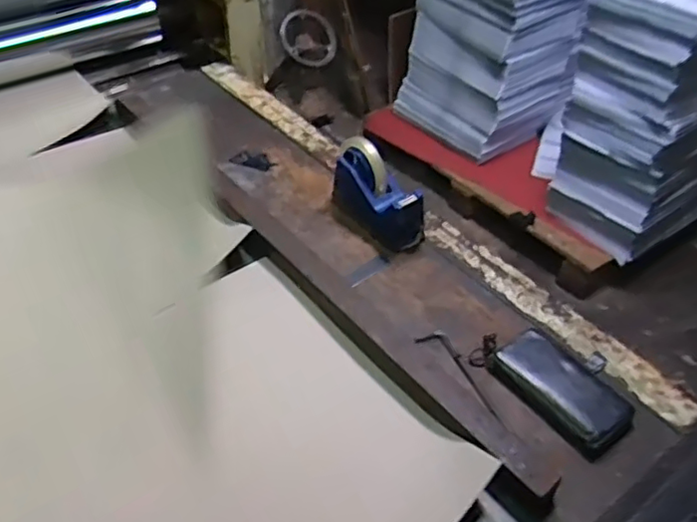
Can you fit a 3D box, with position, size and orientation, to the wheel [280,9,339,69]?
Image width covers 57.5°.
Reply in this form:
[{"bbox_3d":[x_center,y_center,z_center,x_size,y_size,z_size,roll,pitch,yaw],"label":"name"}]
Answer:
[{"bbox_3d":[-0.083,-0.467,1.337,0.116,0.095,0.116,-1,43,-4],"label":"wheel"}]

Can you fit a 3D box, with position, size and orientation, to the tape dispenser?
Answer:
[{"bbox_3d":[0.044,-0.100,0.928,0.064,0.109,0.163,-23,49,-25],"label":"tape dispenser"}]

